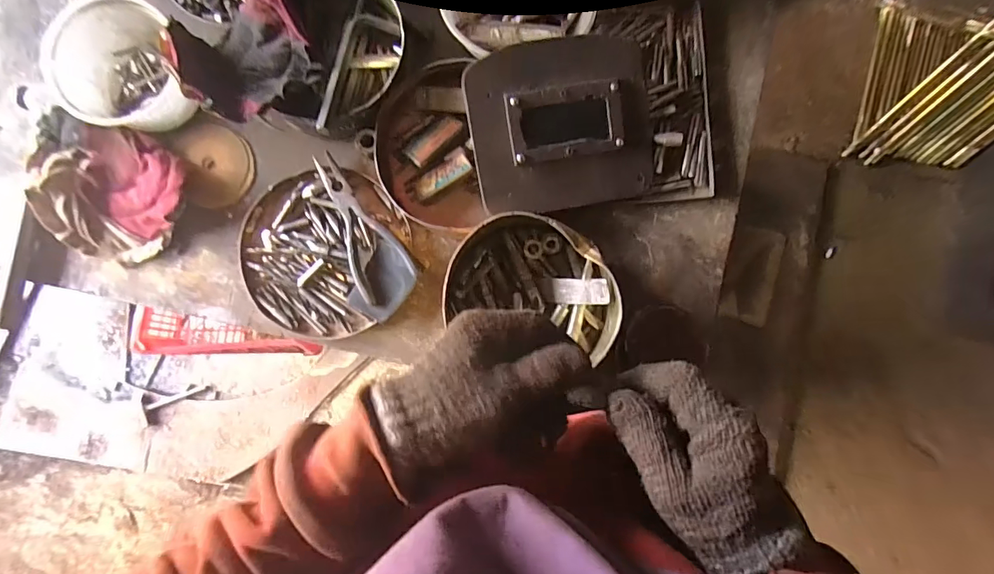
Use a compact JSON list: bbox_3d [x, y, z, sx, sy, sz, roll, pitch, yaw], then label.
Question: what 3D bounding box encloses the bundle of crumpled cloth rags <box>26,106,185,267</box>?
[{"bbox_3d":[-0.465,-0.112,0.539,0.174,0.036,0.153,13,88,-1],"label":"bundle of crumpled cloth rags"}]

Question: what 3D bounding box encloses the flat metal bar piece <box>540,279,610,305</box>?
[{"bbox_3d":[0.088,0.005,0.517,0.081,0.006,0.030,0,97,29],"label":"flat metal bar piece"}]

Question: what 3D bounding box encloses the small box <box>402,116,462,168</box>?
[{"bbox_3d":[-0.077,-0.180,0.545,0.031,0.020,0.078,43,88,0],"label":"small box"}]

